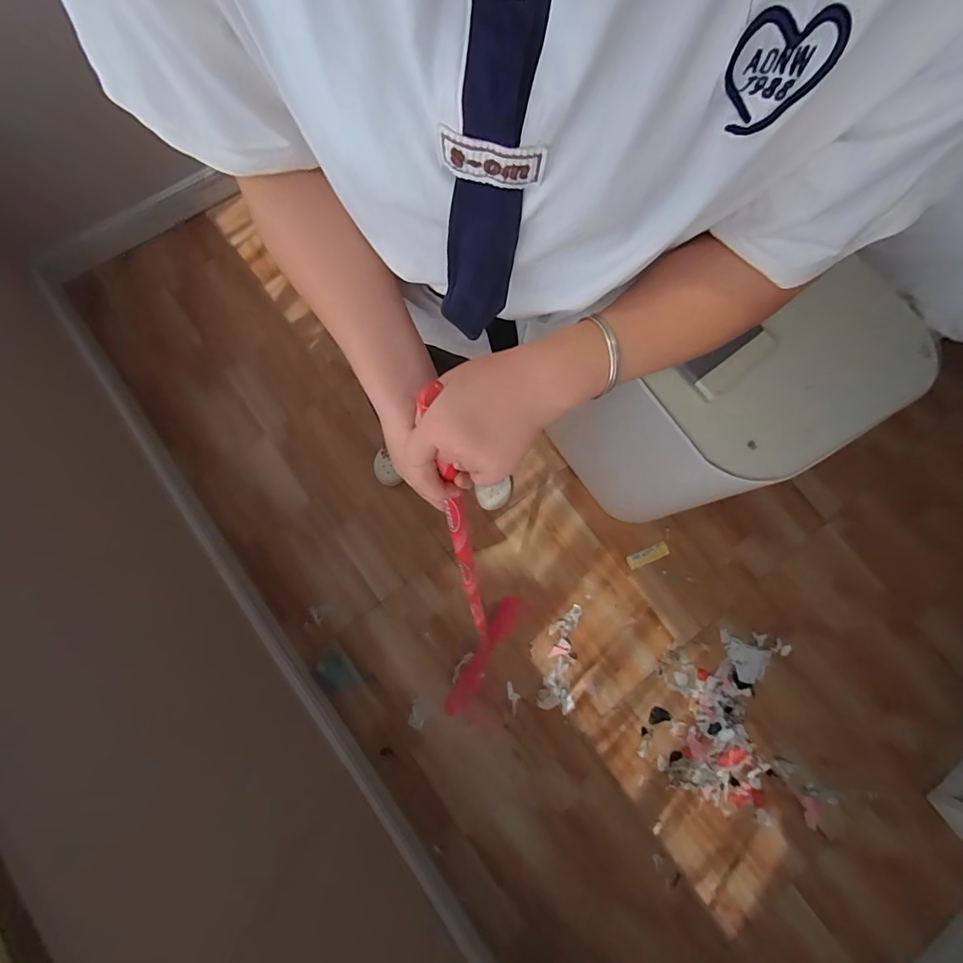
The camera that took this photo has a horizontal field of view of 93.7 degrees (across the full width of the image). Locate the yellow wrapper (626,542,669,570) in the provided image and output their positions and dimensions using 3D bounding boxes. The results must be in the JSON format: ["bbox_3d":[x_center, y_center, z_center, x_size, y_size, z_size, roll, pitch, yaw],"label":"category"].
[{"bbox_3d":[0.480,0.214,1.298,0.118,0.012,0.041,-22,79,-5],"label":"yellow wrapper"}]

